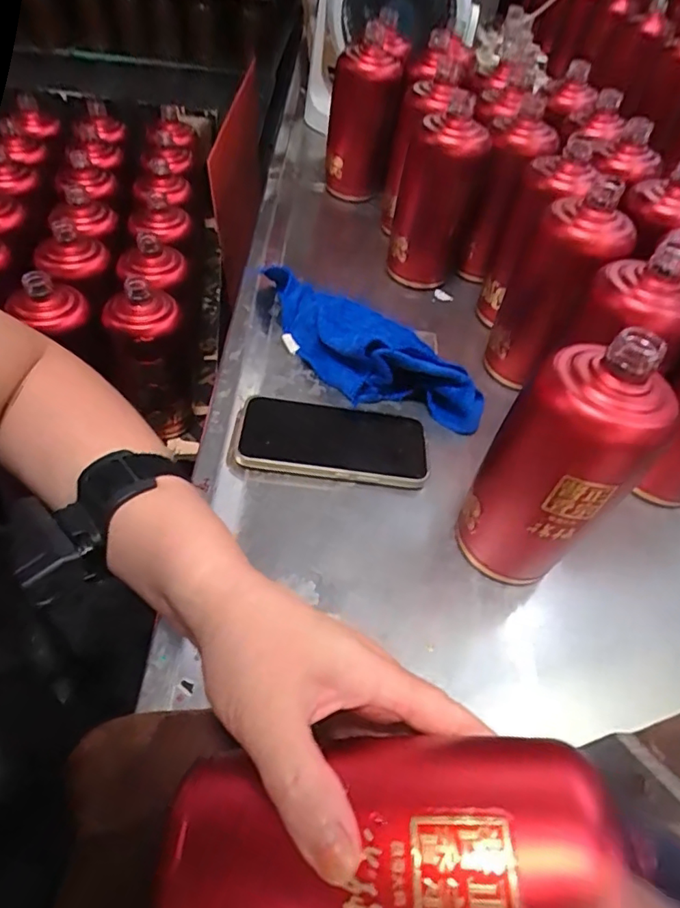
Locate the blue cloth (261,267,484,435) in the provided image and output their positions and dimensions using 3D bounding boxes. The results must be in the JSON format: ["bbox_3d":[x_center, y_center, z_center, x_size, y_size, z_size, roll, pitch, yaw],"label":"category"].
[{"bbox_3d":[0.019,-0.113,0.514,0.103,0.049,0.267,-35,62,-30],"label":"blue cloth"}]

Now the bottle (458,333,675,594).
[{"bbox_3d":[0.134,0.012,0.339,0.080,0.182,0.068,40,57,24],"label":"bottle"}]

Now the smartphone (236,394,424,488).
[{"bbox_3d":[-0.005,-0.011,0.446,0.155,0.015,0.074,8,45,-4],"label":"smartphone"}]

